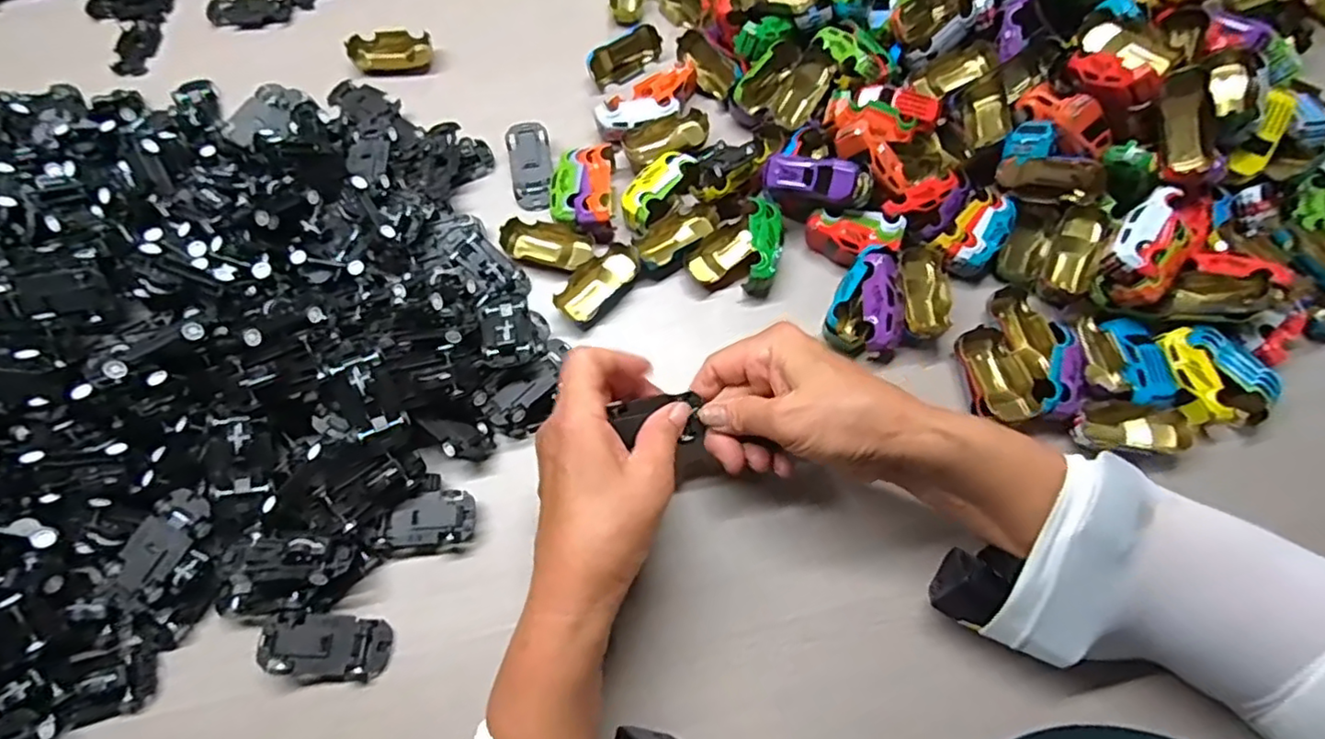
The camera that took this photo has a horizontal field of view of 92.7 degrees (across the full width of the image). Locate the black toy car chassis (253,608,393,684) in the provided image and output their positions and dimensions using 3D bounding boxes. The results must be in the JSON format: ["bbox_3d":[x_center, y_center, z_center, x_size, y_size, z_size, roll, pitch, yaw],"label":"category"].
[{"bbox_3d":[-0.183,0.152,0.344,0.065,0.013,0.034,12,69,-11],"label":"black toy car chassis"}]

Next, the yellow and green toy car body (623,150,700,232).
[{"bbox_3d":[-0.005,-0.129,0.448,0.027,0.022,0.063,34,72,11],"label":"yellow and green toy car body"}]

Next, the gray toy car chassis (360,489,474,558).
[{"bbox_3d":[-0.140,0.090,0.369,0.060,0.016,0.033,-4,69,-3],"label":"gray toy car chassis"}]

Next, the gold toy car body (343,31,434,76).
[{"bbox_3d":[-0.214,-0.249,0.499,0.062,0.014,0.034,-8,69,-4],"label":"gold toy car body"}]

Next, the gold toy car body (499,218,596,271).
[{"bbox_3d":[-0.079,-0.087,0.439,0.064,0.015,0.029,13,69,4],"label":"gold toy car body"}]

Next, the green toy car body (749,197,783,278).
[{"bbox_3d":[0.070,-0.086,0.434,0.023,0.025,0.060,2,69,0],"label":"green toy car body"}]

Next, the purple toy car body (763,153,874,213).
[{"bbox_3d":[0.103,-0.127,0.423,0.070,0.021,0.029,18,99,9],"label":"purple toy car body"}]

